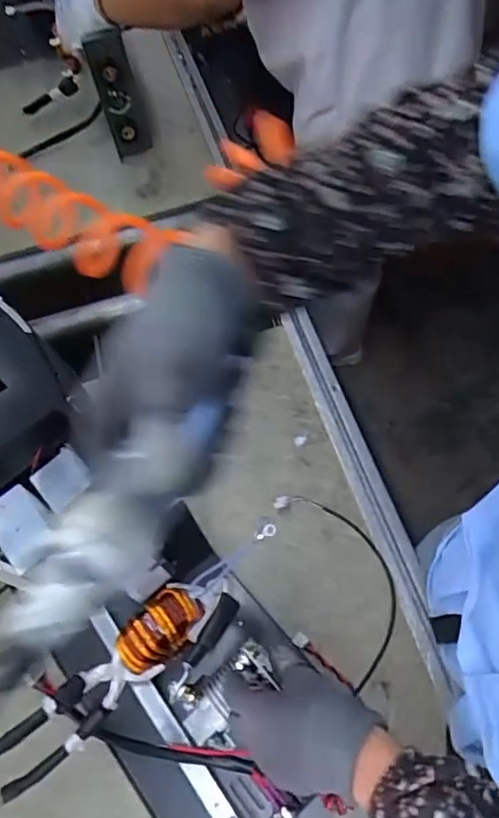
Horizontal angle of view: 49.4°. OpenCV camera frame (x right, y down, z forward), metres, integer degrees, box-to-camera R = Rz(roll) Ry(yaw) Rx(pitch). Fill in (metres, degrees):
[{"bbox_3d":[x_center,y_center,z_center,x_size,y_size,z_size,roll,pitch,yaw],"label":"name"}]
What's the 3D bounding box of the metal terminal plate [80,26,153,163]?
[{"bbox_3d":[-0.214,-0.513,0.912,0.067,0.224,0.032,-18,61,-6],"label":"metal terminal plate"}]

